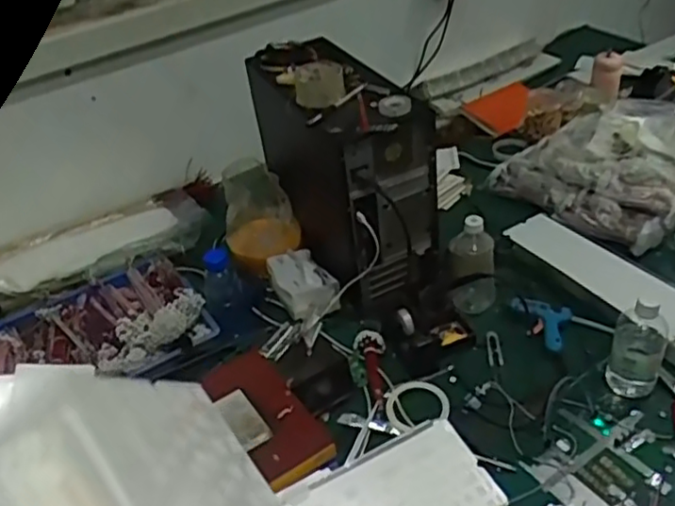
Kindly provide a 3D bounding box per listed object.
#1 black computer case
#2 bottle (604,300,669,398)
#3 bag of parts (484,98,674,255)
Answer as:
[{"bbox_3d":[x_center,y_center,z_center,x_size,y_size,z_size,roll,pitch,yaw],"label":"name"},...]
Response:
[{"bbox_3d":[0.010,-0.164,1.235,0.192,0.317,0.418,-23,40,-19],"label":"black computer case"},{"bbox_3d":[0.446,0.131,0.992,0.073,0.153,0.079,15,43,27],"label":"bottle"},{"bbox_3d":[0.580,-0.199,1.394,0.442,0.110,0.381,-30,43,-27],"label":"bag of parts"}]

